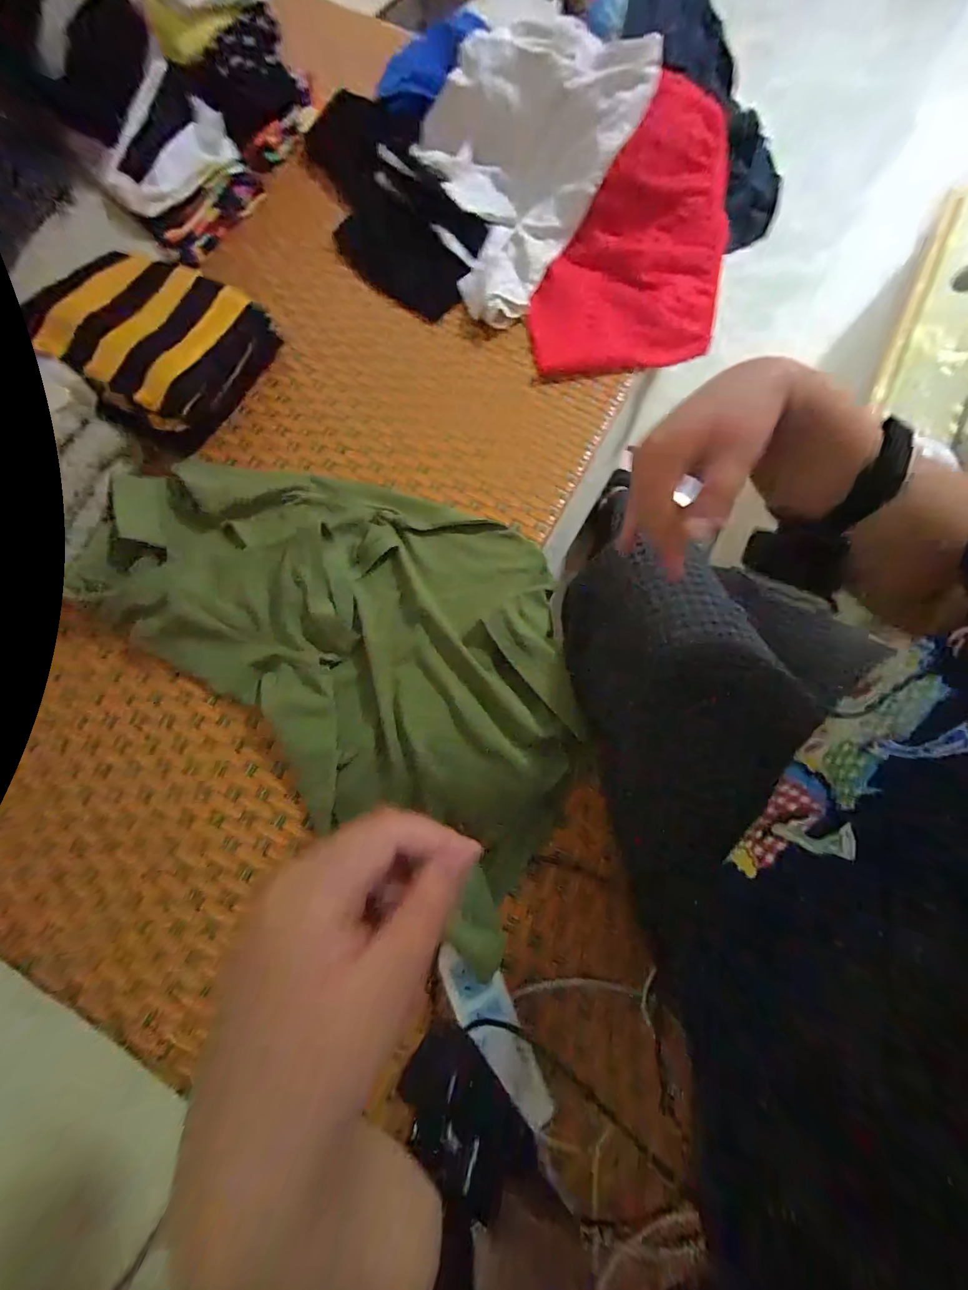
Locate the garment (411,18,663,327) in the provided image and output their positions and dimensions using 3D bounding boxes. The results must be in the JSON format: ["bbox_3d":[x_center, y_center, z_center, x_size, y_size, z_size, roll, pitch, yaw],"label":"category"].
[{"bbox_3d":[0.034,-0.724,0.675,0.266,0.139,0.408,32,76,8],"label":"garment"}]

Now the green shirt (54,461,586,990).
[{"bbox_3d":[-0.141,-0.031,0.546,0.645,0.061,0.392,38,77,9],"label":"green shirt"}]

